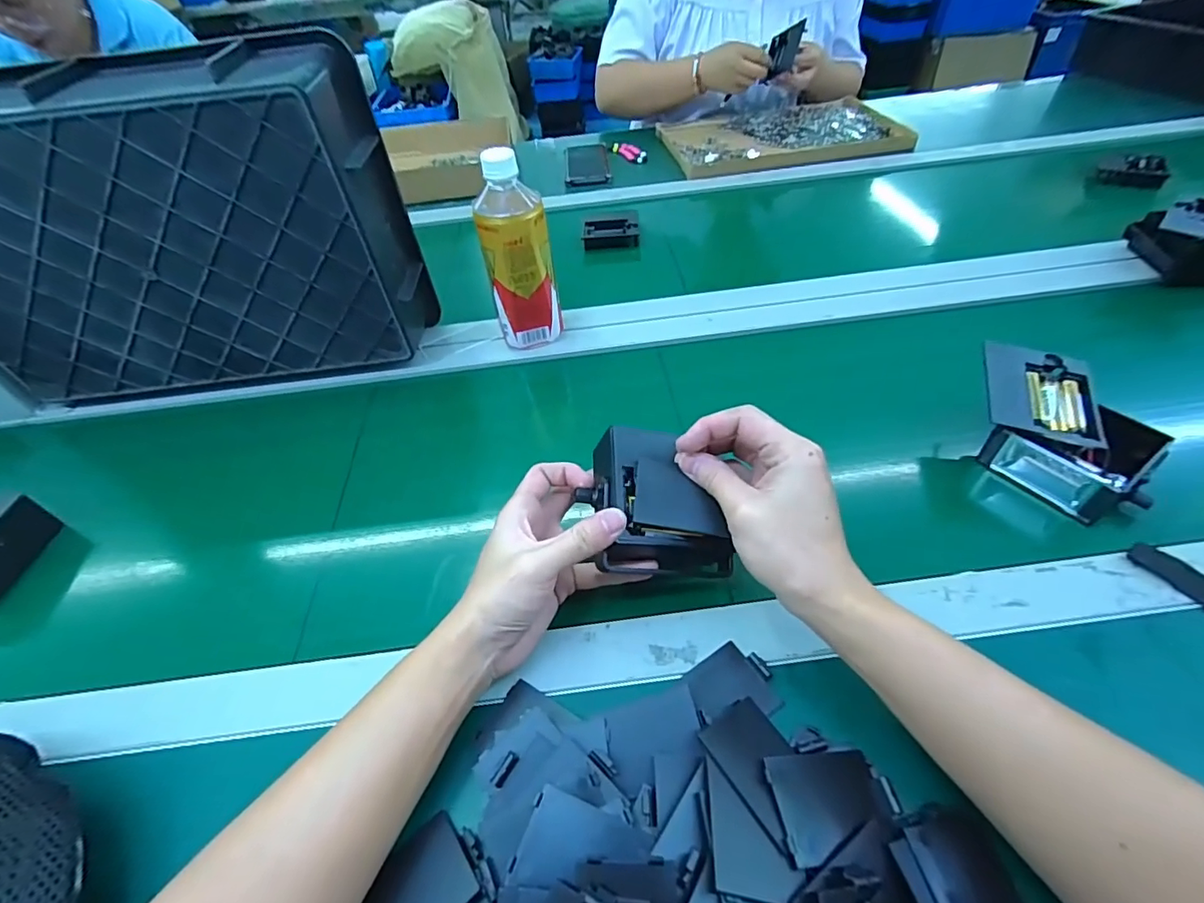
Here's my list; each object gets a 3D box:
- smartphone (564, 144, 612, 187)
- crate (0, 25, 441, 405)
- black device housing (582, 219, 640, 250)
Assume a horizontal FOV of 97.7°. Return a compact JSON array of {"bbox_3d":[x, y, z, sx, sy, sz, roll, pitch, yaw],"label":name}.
[{"bbox_3d":[-0.027,-0.511,0.936,0.075,0.013,0.171,-5,47,1],"label":"smartphone"},{"bbox_3d":[-0.393,-0.187,0.481,0.409,0.256,0.098,-8,47,-2],"label":"crate"},{"bbox_3d":[0.013,-0.302,0.735,0.076,0.018,0.061,2,48,8],"label":"black device housing"}]

